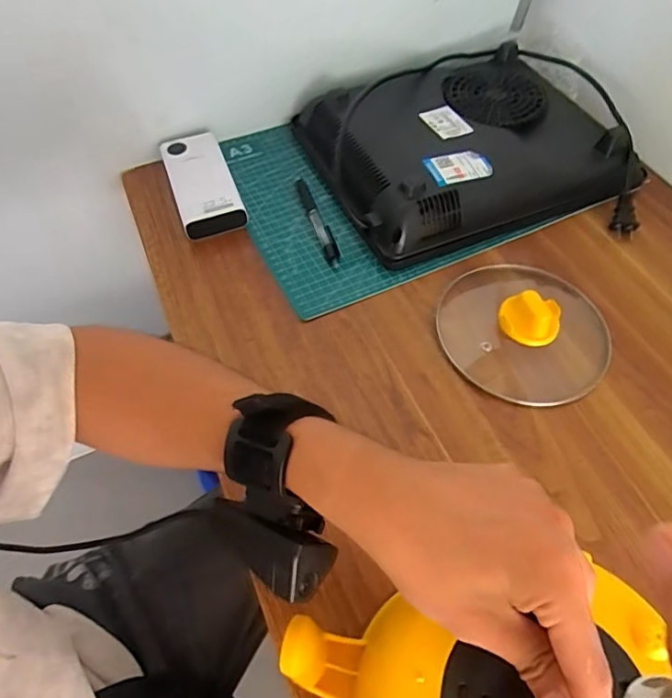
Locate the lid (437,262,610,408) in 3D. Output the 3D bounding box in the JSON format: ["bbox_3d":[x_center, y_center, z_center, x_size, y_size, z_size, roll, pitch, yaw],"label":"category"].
[{"bbox_3d":[0.179,-0.029,0.486,0.152,0.041,0.156,1,56,-1],"label":"lid"}]

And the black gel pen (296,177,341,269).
[{"bbox_3d":[-0.020,-0.142,0.571,0.018,0.011,0.145,-13,57,-11],"label":"black gel pen"}]

